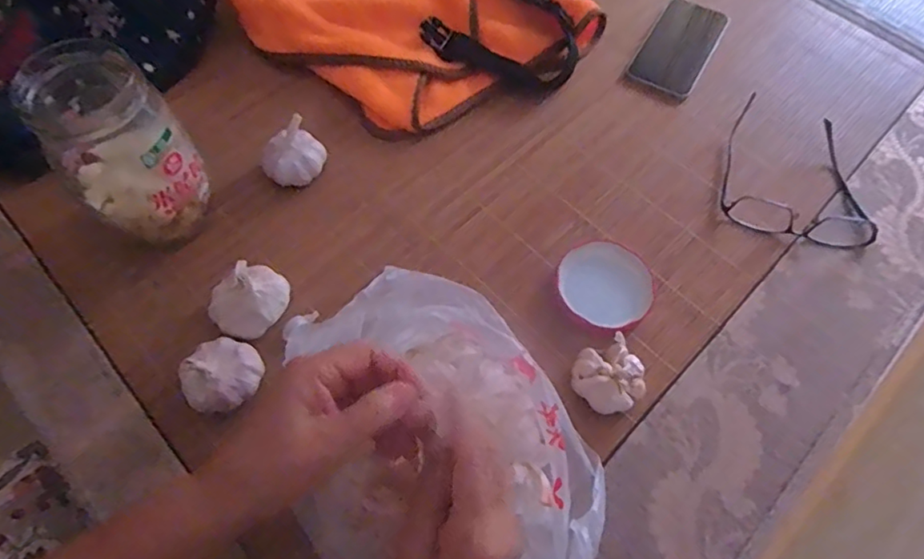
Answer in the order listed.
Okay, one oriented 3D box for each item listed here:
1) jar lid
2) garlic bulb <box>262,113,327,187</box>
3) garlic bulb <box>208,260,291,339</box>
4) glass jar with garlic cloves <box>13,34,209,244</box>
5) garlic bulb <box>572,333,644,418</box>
[{"bbox_3d":[0.120,0.006,0.476,0.079,0.014,0.086,1,61,-1],"label":"jar lid"},{"bbox_3d":[-0.153,-0.112,0.517,0.057,0.042,0.046,-29,68,-15],"label":"garlic bulb"},{"bbox_3d":[-0.167,0.017,0.450,0.050,0.050,0.062,41,70,17],"label":"garlic bulb"},{"bbox_3d":[-0.260,-0.094,0.438,0.086,0.147,0.094,1,64,-1],"label":"glass jar with garlic cloves"},{"bbox_3d":[0.112,0.076,0.430,0.055,0.034,0.052,-27,68,-14],"label":"garlic bulb"}]

